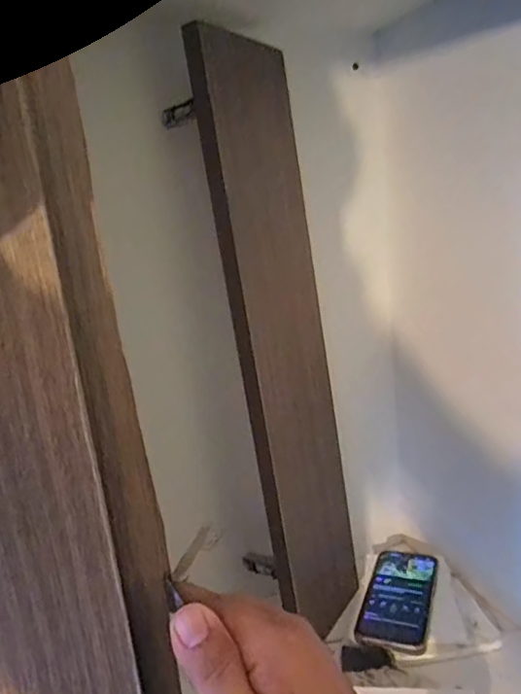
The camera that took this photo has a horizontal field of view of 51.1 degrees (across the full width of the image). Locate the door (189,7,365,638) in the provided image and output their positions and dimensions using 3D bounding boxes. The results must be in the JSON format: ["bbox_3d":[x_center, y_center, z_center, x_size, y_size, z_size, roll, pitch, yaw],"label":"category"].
[{"bbox_3d":[0.035,0.011,0.627,0.022,0.660,0.162,-1,14,34],"label":"door"}]

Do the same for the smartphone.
[{"bbox_3d":[0.171,0.305,0.678,0.080,0.004,0.162,-1,14,24],"label":"smartphone"}]

